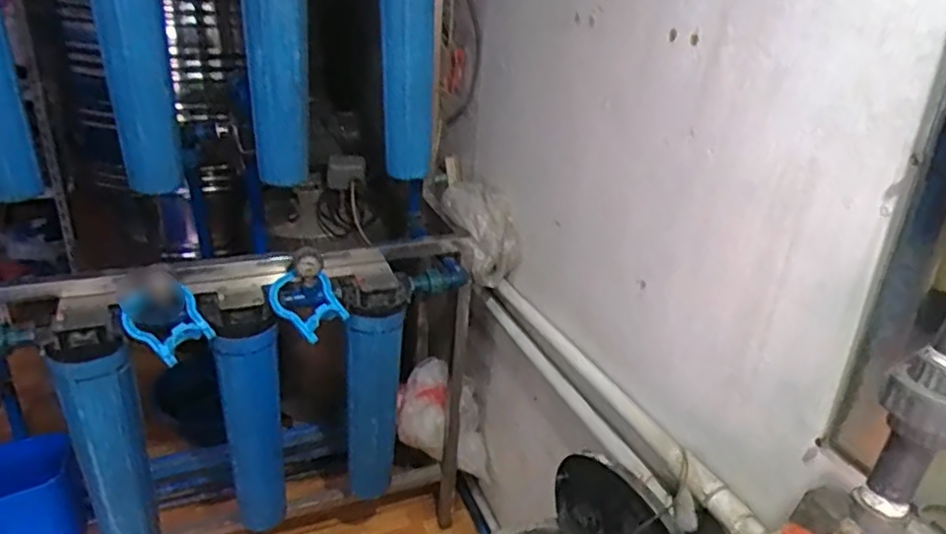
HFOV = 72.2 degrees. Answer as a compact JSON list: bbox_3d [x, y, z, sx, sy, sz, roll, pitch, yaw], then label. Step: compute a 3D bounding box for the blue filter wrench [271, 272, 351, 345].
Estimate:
[{"bbox_3d":[-0.309,0.069,1.209,0.121,0.029,0.139,-24,62,-34],"label":"blue filter wrench"}]

